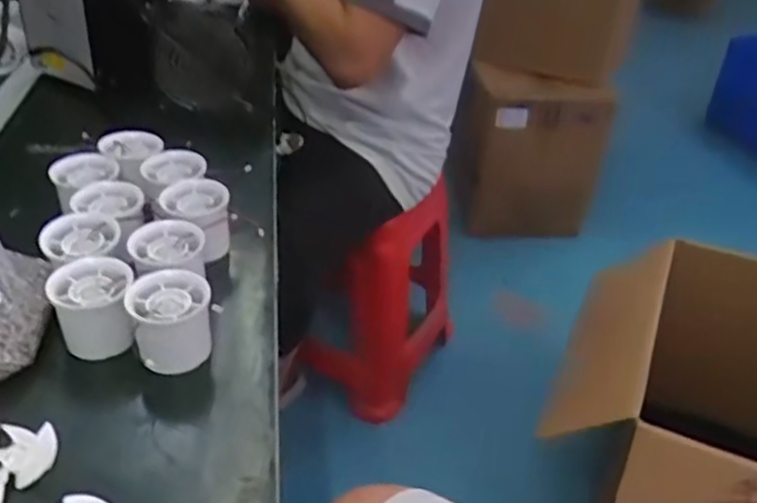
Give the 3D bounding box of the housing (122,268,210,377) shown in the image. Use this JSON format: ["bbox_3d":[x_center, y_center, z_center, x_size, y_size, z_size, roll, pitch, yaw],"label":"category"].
[{"bbox_3d":[-0.148,0.053,0.492,0.053,0.060,0.052,2,36,-2],"label":"housing"}]

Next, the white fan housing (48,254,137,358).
[{"bbox_3d":[-0.204,0.043,0.496,0.053,0.055,0.055,2,36,-2],"label":"white fan housing"}]

